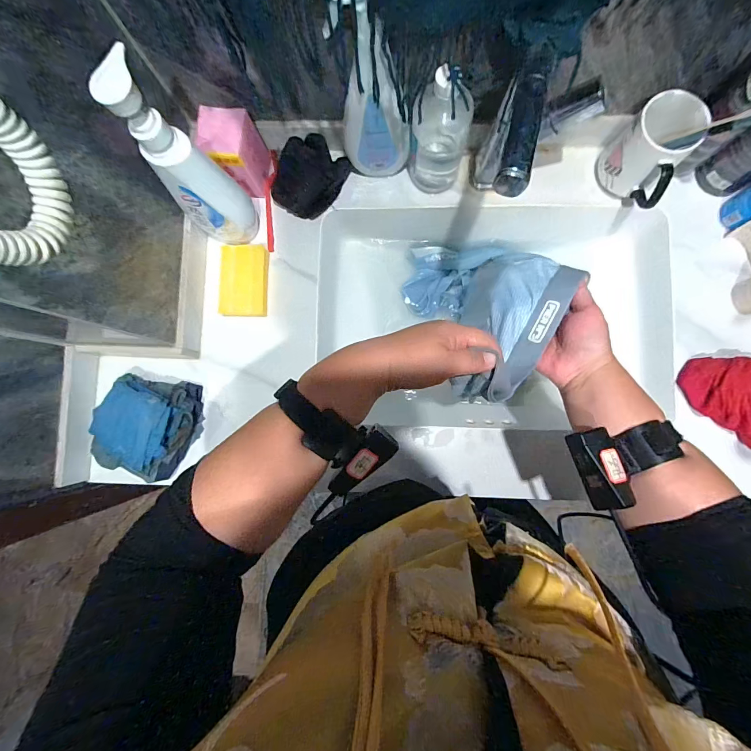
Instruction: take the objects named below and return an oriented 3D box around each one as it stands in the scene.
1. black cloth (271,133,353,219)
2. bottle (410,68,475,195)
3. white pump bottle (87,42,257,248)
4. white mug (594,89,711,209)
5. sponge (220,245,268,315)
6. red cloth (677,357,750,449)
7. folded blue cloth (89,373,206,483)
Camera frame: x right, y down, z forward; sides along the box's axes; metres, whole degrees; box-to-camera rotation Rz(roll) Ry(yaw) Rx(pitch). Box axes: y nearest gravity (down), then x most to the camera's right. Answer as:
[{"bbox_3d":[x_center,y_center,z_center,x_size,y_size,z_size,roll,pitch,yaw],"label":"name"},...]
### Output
[{"bbox_3d":[-0.104,-0.307,0.555,0.098,0.018,0.113,28,106,-10],"label":"black cloth"},{"bbox_3d":[0.090,-0.339,0.482,0.075,0.170,0.080,8,86,3],"label":"bottle"},{"bbox_3d":[-0.225,-0.246,0.442,0.065,0.248,0.078,41,89,5],"label":"white pump bottle"},{"bbox_3d":[0.381,-0.304,0.489,0.091,0.094,0.103,-37,85,0],"label":"white mug"},{"bbox_3d":[-0.203,-0.145,0.554,0.068,0.032,0.109,1,86,3],"label":"sponge"},{"bbox_3d":[0.490,0.035,0.491,0.101,0.052,0.118,3,86,3],"label":"red cloth"},{"bbox_3d":[-0.333,0.072,0.513,0.126,0.069,0.142,19,87,4],"label":"folded blue cloth"}]

